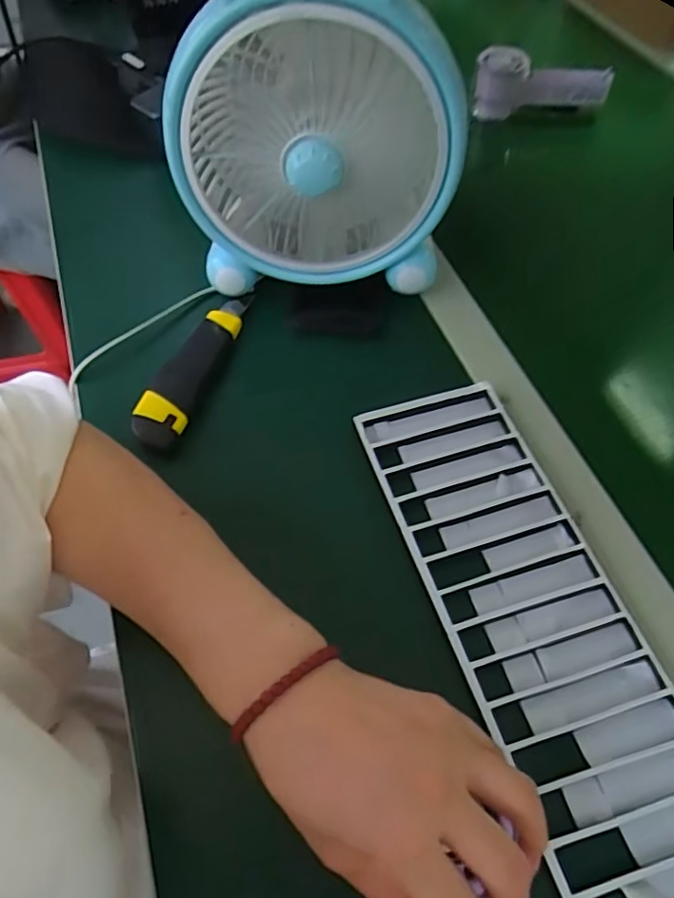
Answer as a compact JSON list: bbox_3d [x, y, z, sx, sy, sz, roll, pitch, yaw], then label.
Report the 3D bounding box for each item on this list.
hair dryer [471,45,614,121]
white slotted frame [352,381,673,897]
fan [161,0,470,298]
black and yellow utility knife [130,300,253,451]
[{"bbox_3d":[0.228,-0.413,0.689,0.144,0.058,0.037,-3,57,-1],"label":"hair dryer"},{"bbox_3d":[0.122,0.105,0.379,0.106,0.009,0.348,-17,59,-9],"label":"white slotted frame"},{"bbox_3d":[-0.016,-0.227,0.451,0.204,0.243,0.100,6,58,5],"label":"fan"},{"bbox_3d":[-0.117,-0.069,0.491,0.042,0.022,0.156,14,59,10],"label":"black and yellow utility knife"}]

